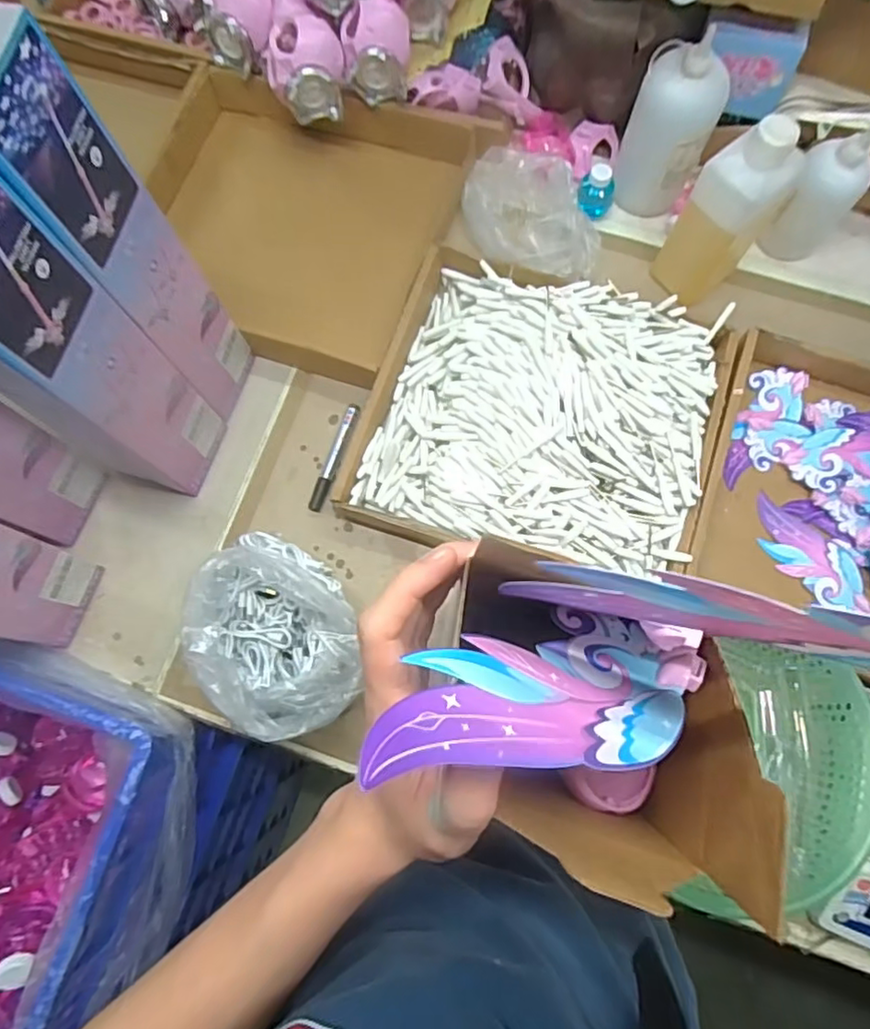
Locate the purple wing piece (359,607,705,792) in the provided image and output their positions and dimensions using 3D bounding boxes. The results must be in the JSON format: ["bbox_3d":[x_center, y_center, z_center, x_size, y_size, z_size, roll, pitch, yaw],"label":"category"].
[{"bbox_3d":[0.045,0.064,0.222,0.068,0.172,0.011,42,122,33],"label":"purple wing piece"}]

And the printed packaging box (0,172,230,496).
[{"bbox_3d":[-0.330,-0.146,0.512,0.124,0.448,0.108,16,76,5],"label":"printed packaging box"}]

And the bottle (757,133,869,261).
[{"bbox_3d":[0.447,-0.366,0.723,0.076,0.142,0.058,38,80,10],"label":"bottle"}]

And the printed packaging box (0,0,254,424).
[{"bbox_3d":[-0.301,-0.240,0.532,0.128,0.442,0.102,19,77,6],"label":"printed packaging box"}]

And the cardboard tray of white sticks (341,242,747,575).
[{"bbox_3d":[0.123,-0.114,0.696,0.369,0.073,0.338,17,77,6],"label":"cardboard tray of white sticks"}]

